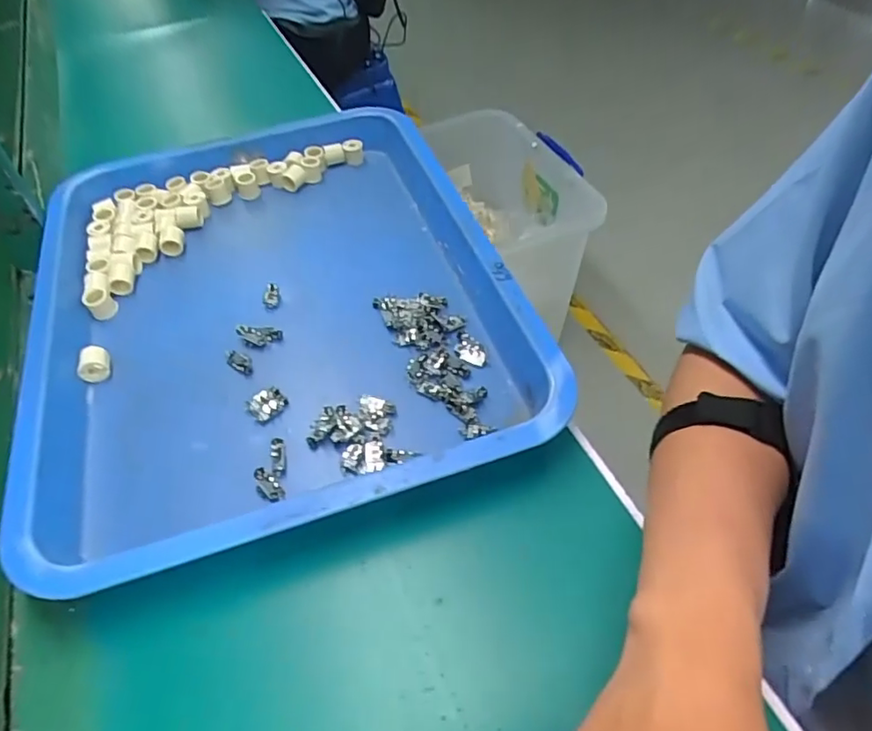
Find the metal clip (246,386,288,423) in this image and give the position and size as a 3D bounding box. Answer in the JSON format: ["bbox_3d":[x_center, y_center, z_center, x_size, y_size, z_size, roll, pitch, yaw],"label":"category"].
[{"bbox_3d":[-0.116,0.026,0.405,0.021,0.006,0.024,35,60,29],"label":"metal clip"}]

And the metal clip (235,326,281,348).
[{"bbox_3d":[-0.132,-0.022,0.441,0.033,0.011,0.014,-6,50,0],"label":"metal clip"}]

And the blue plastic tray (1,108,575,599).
[{"bbox_3d":[-0.133,-0.064,0.473,0.343,0.041,0.442,-17,51,-9],"label":"blue plastic tray"}]

